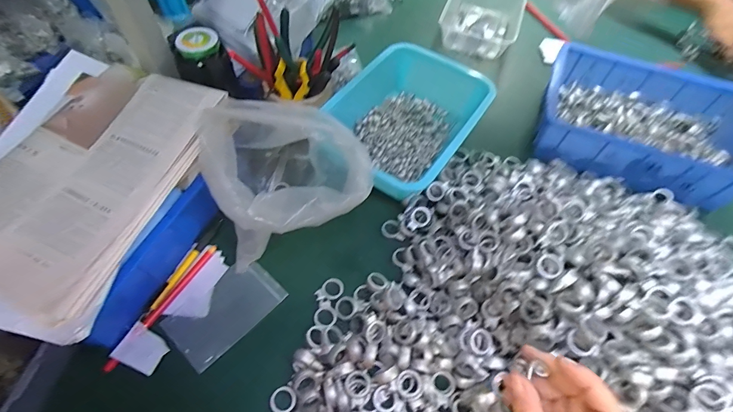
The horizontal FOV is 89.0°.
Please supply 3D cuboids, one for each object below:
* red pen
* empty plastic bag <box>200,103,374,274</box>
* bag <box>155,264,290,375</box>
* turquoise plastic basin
[{"bbox_3d":[-0.243,0.117,0.451,0.011,0.011,0.173,24,59,13],"label":"red pen"},{"bbox_3d":[-0.102,-0.034,0.454,0.152,0.158,0.172,-28,62,-19],"label":"empty plastic bag"},{"bbox_3d":[-0.170,0.126,0.453,0.080,0.008,0.127,38,63,20],"label":"bag"},{"bbox_3d":[0.064,-0.138,0.583,0.195,0.069,0.267,31,61,17],"label":"turquoise plastic basin"}]

